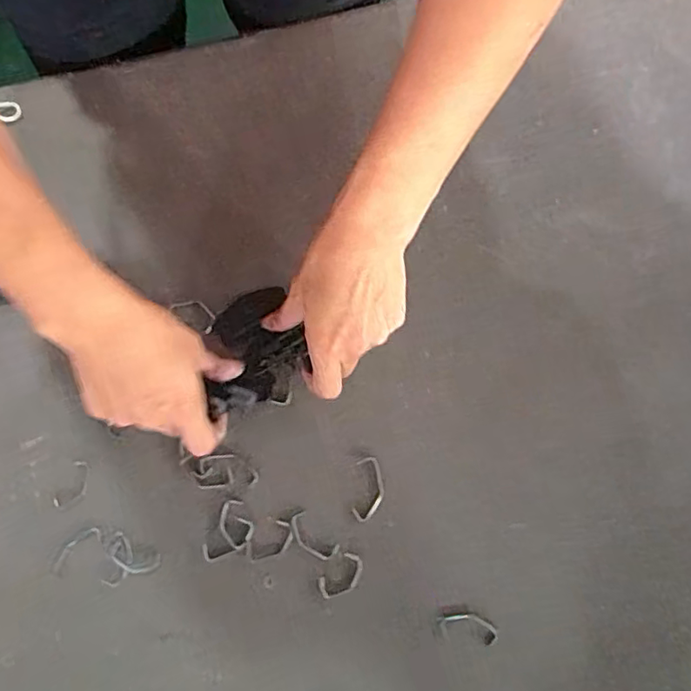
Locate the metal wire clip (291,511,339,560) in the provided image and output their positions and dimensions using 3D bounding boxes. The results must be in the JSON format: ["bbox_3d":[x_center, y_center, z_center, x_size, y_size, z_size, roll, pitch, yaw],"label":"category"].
[{"bbox_3d":[-0.023,0.131,0.385,0.038,0.004,0.018,43,81,10],"label":"metal wire clip"}]

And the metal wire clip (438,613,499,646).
[{"bbox_3d":[0.079,0.184,0.368,0.038,0.004,0.017,8,77,3],"label":"metal wire clip"}]

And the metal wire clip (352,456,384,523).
[{"bbox_3d":[0.016,0.099,0.391,0.020,0.004,0.044,6,77,3],"label":"metal wire clip"}]

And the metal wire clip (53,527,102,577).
[{"bbox_3d":[-0.185,0.140,0.385,0.039,0.004,0.013,-39,79,-7],"label":"metal wire clip"}]

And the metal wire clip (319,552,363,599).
[{"bbox_3d":[-0.002,0.155,0.377,0.034,0.004,0.020,-43,79,-8],"label":"metal wire clip"}]

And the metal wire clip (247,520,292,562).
[{"bbox_3d":[-0.051,0.134,0.384,0.033,0.004,0.018,-41,79,-8],"label":"metal wire clip"}]

